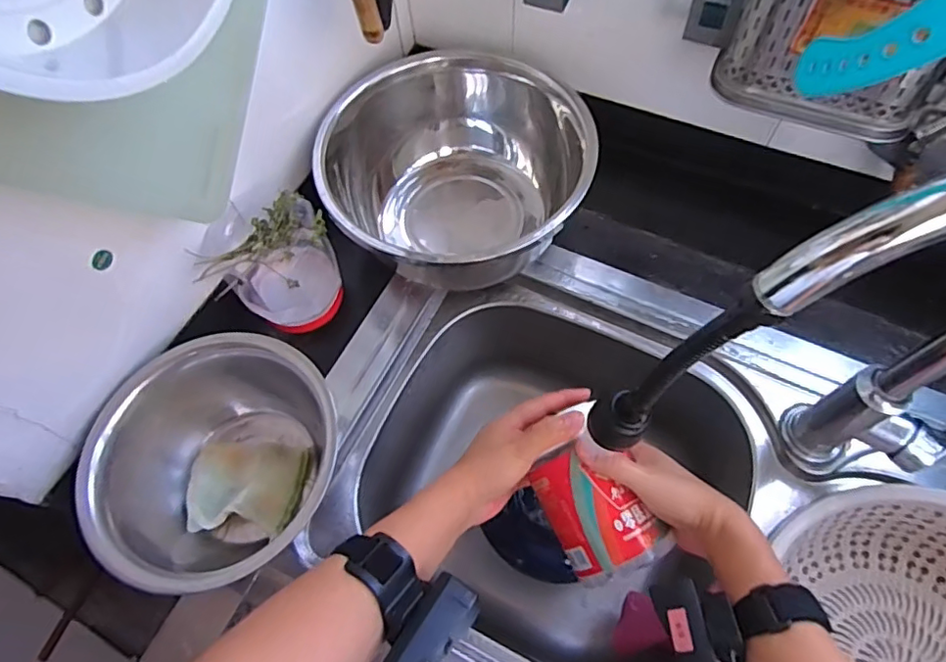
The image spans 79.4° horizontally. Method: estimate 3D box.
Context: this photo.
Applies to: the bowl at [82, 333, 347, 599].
[{"bbox_3d":[-0.214,0.112,0.500,0.201,0.106,0.208,-1,64,3],"label":"bowl"}]

